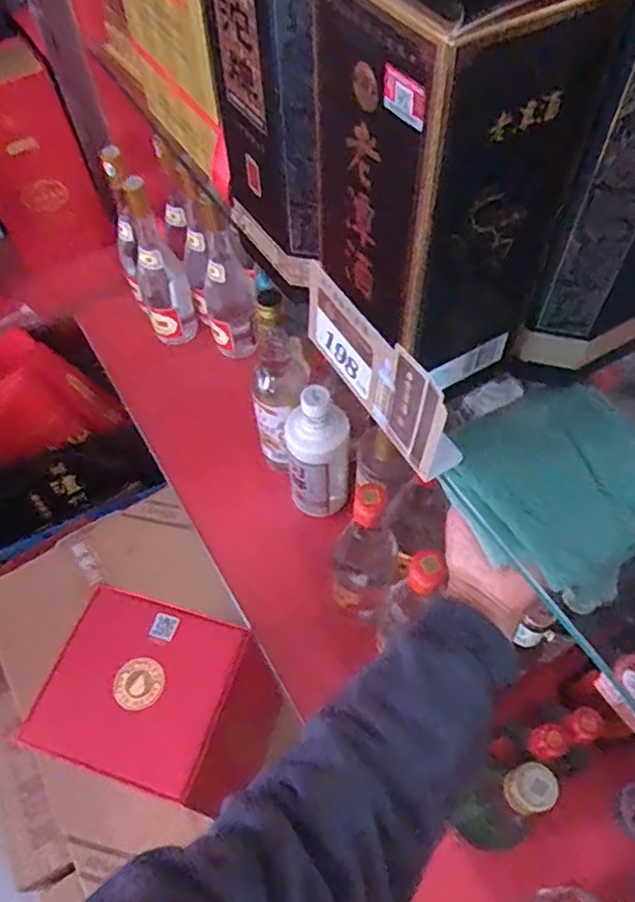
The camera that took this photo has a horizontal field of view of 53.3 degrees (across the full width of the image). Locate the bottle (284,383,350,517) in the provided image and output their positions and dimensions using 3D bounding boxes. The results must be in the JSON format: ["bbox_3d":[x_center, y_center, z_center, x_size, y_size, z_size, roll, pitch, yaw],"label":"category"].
[{"bbox_3d":[0.000,0.007,0.753,0.075,0.205,0.060,2,58,4],"label":"bottle"}]

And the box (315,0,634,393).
[{"bbox_3d":[0.067,-0.154,0.365,0.110,0.221,0.116,-27,61,-14],"label":"box"}]

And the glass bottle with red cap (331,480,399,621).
[{"bbox_3d":[0.051,0.103,0.653,0.057,0.200,0.074,13,59,10],"label":"glass bottle with red cap"}]

